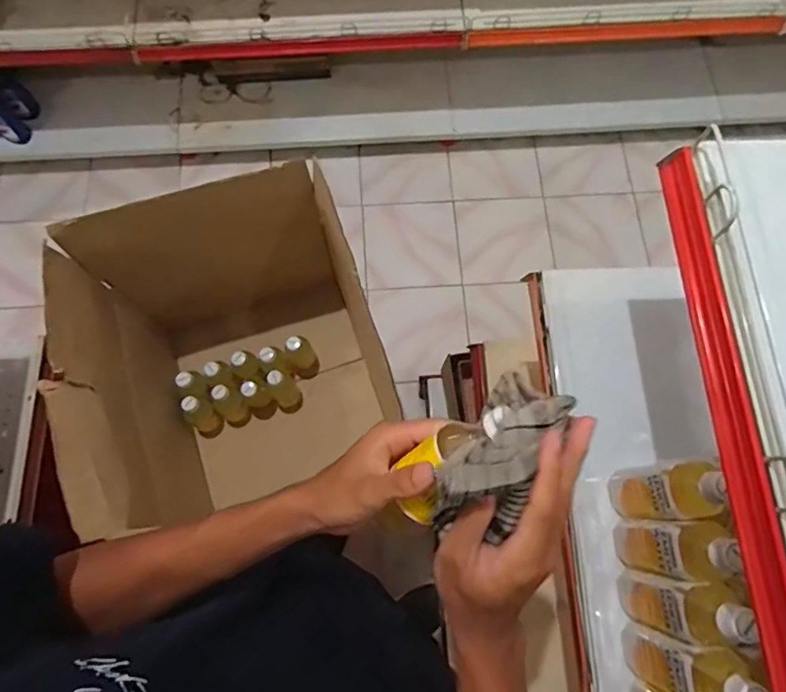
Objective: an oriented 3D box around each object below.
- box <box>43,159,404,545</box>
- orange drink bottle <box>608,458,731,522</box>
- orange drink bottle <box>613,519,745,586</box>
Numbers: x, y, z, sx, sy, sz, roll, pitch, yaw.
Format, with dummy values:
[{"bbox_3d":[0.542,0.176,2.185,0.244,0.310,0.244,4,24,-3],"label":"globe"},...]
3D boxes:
[{"bbox_3d":[-0.245,0.018,0.897,0.403,0.474,0.370,-18,74,-6],"label":"box"},{"bbox_3d":[0.316,0.171,0.616,0.055,0.187,0.065,-10,73,-4],"label":"orange drink bottle"},{"bbox_3d":[0.323,0.231,0.598,0.059,0.202,0.059,0,73,-1],"label":"orange drink bottle"}]

